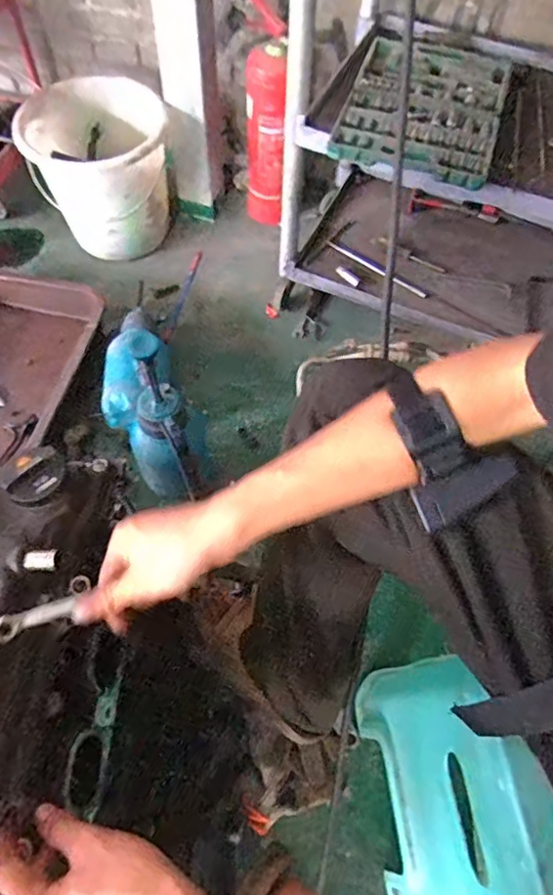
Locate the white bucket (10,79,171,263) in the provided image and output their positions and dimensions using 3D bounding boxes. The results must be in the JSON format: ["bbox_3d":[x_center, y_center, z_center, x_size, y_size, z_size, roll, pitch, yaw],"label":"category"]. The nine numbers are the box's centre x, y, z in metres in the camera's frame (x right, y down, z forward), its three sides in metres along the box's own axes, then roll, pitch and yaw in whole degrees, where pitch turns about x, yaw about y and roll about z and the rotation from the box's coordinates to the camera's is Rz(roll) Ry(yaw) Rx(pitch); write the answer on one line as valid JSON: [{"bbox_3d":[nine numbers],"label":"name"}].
[{"bbox_3d":[-0.435,-0.679,1.368,0.316,0.320,0.316,1,60,-2],"label":"white bucket"}]

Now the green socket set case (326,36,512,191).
[{"bbox_3d":[0.291,-0.677,1.052,0.286,0.039,0.467,16,61,6],"label":"green socket set case"}]

